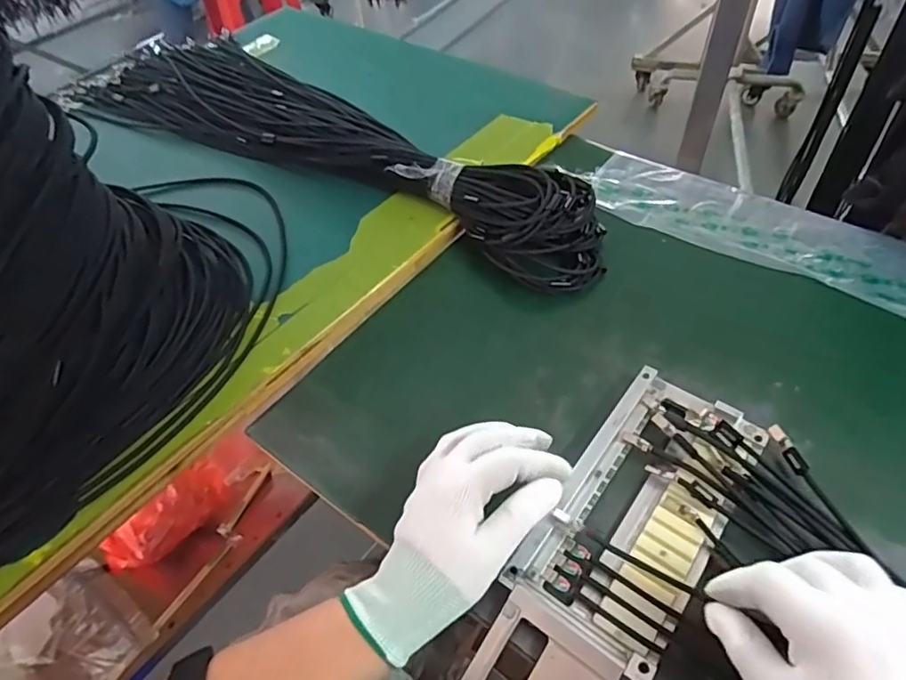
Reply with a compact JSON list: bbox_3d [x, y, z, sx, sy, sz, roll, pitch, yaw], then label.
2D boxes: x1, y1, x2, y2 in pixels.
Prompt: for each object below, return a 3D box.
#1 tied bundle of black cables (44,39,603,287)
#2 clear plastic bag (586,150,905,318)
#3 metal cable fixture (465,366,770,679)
[{"bbox_3d":[-0.164,-0.258,0.704,0.771,0.068,0.204,23,55,23],"label":"tied bundle of black cables"},{"bbox_3d":[0.299,-0.108,0.566,0.343,0.018,0.107,28,57,26],"label":"clear plastic bag"},{"bbox_3d":[0.071,0.185,0.349,0.100,0.042,0.394,26,68,24],"label":"metal cable fixture"}]

